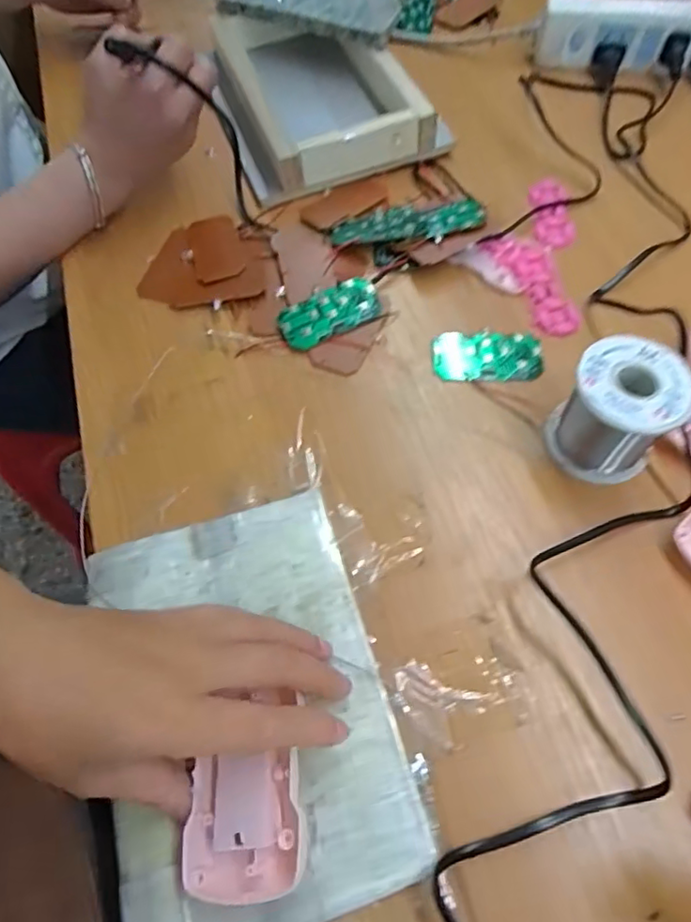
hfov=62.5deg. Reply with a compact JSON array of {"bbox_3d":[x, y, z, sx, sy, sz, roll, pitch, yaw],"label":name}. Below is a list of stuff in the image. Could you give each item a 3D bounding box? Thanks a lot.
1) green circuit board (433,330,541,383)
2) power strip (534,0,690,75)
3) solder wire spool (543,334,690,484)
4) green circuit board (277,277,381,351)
[{"bbox_3d":[0.097,-0.073,0.391,0.074,0.008,0.037,1,61,2],"label":"green circuit board"},{"bbox_3d":[0.281,-0.399,0.533,0.192,0.052,0.033,7,62,6],"label":"power strip"},{"bbox_3d":[0.157,-0.029,0.332,0.060,0.063,0.057,-1,61,2],"label":"solder wire spool"},{"bbox_3d":[-0.011,-0.106,0.409,0.073,0.004,0.035,-27,79,-9],"label":"green circuit board"}]

